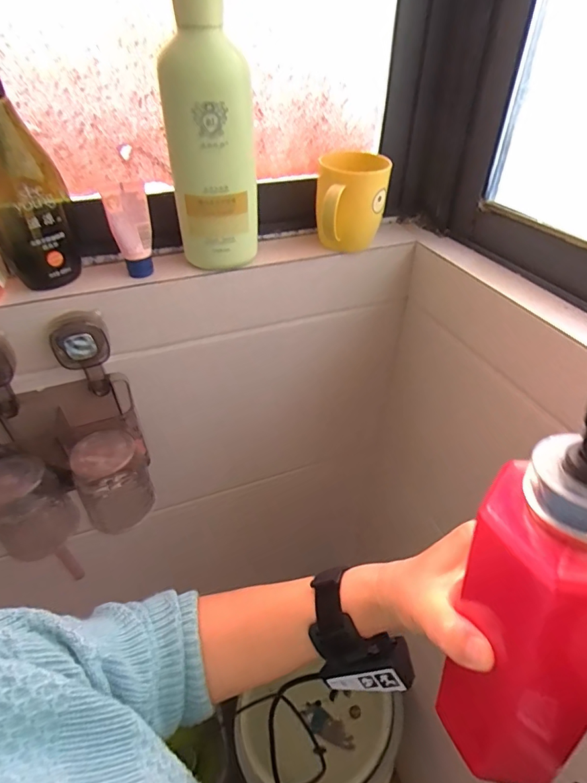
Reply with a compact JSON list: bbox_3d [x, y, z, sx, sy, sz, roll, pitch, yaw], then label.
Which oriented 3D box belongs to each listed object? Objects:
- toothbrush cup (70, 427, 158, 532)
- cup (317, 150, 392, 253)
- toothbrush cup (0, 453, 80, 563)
[{"bbox_3d":[-0.197,0.098,0.470,0.067,0.090,0.059,-27,46,-29],"label":"toothbrush cup"},{"bbox_3d":[0.070,-0.223,0.518,0.082,0.096,0.097,5,39,7],"label":"cup"},{"bbox_3d":[-0.272,0.126,0.451,0.073,0.100,0.069,0,39,0],"label":"toothbrush cup"}]

